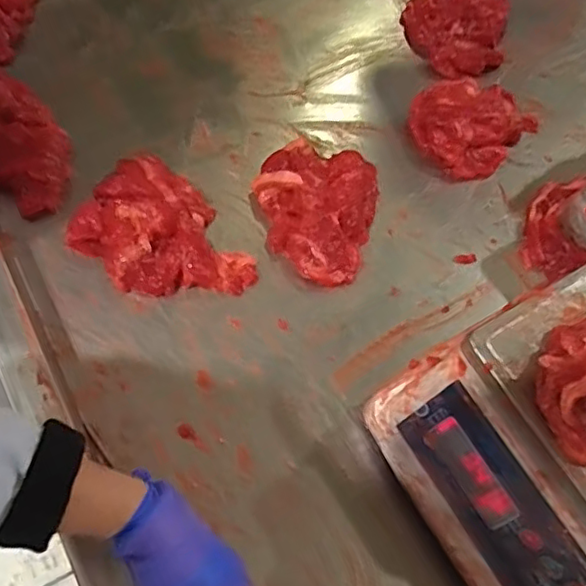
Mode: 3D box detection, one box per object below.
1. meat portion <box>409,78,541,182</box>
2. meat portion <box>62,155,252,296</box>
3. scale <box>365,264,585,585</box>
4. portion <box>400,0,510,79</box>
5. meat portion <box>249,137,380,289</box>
[{"bbox_3d":[0.210,-0.209,0.751,0.129,0.045,0.154,39,67,15],"label":"meat portion"},{"bbox_3d":[-0.126,-0.054,0.621,0.170,0.042,0.126,37,67,14],"label":"meat portion"},{"bbox_3d":[0.219,0.118,0.505,0.238,0.145,0.217,-27,68,-16],"label":"scale"},{"bbox_3d":[0.211,-0.340,0.823,0.136,0.054,0.139,12,63,2],"label":"portion"},{"bbox_3d":[0.022,-0.092,0.668,0.125,0.043,0.162,14,63,3],"label":"meat portion"}]

